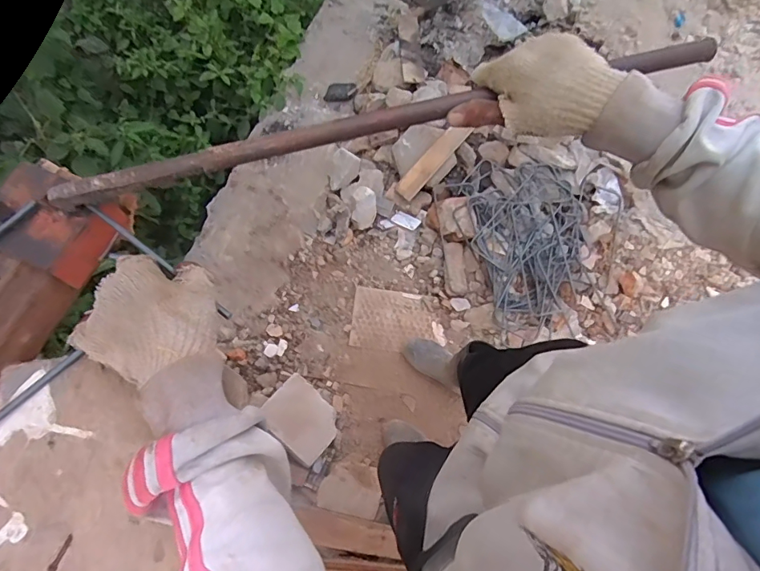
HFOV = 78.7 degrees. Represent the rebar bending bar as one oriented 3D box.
[{"bbox_3d":[0.016,-0.158,0.437,0.631,0.019,0.019,-14,70,-4],"label":"rebar bending bar"}]

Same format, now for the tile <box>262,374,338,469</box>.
[{"bbox_3d":[-0.205,0.352,1.237,0.197,0.010,0.154,48,56,-5],"label":"tile"}]

